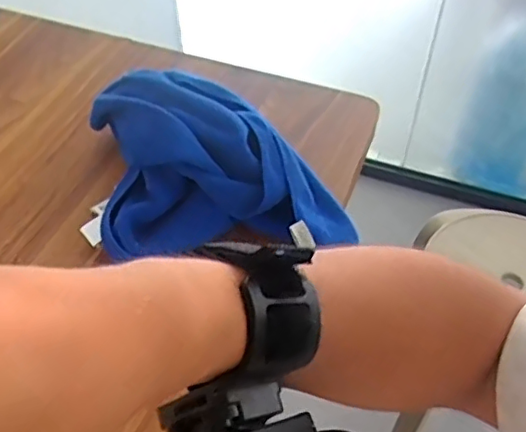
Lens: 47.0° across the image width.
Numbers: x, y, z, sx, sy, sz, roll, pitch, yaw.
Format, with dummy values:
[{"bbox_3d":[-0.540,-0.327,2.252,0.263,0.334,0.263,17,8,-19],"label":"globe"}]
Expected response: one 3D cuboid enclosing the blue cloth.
[{"bbox_3d":[-0.037,-0.048,0.533,0.205,0.106,0.145,-8,49,-7],"label":"blue cloth"}]

